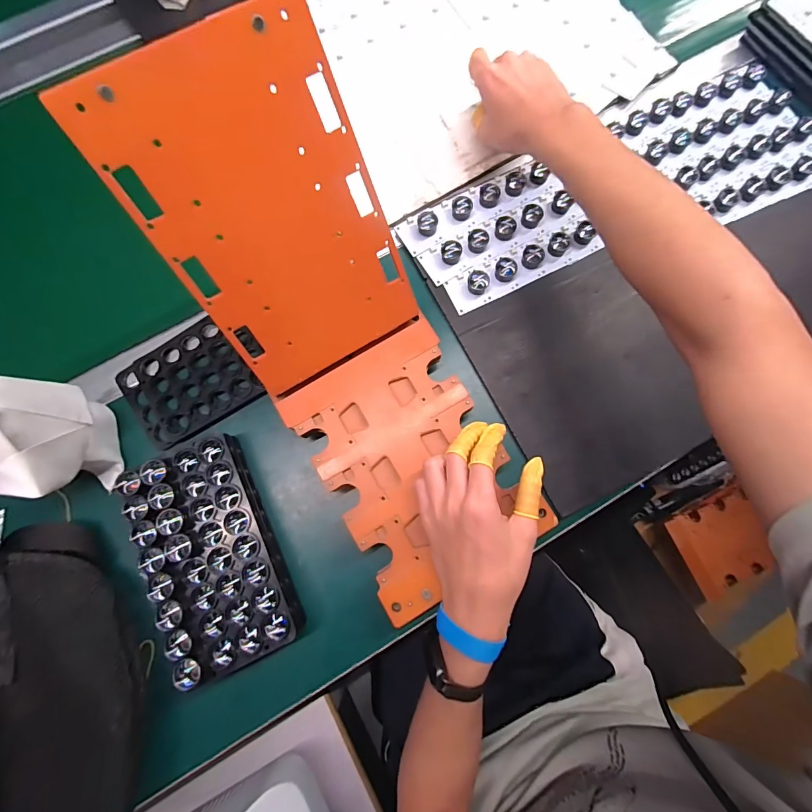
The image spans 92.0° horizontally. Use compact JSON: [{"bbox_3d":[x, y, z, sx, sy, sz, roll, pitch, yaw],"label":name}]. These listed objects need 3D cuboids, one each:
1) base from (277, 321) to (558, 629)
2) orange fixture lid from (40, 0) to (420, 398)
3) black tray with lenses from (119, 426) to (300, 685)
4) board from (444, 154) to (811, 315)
[{"bbox_3d":[0.005,0.050,0.363,0.162,0.007,0.224,-31,80,-6],"label":"base"},{"bbox_3d":[-0.090,-0.131,0.296,0.158,0.228,0.005,-32,40,-7],"label":"orange fixture lid"},{"bbox_3d":[-0.172,0.132,0.353,0.099,0.054,0.196,-24,79,-4],"label":"black tray with lenses"},{"bbox_3d":[0.265,-0.200,0.432,0.461,0.024,0.047,-20,79,-4],"label":"board"}]

